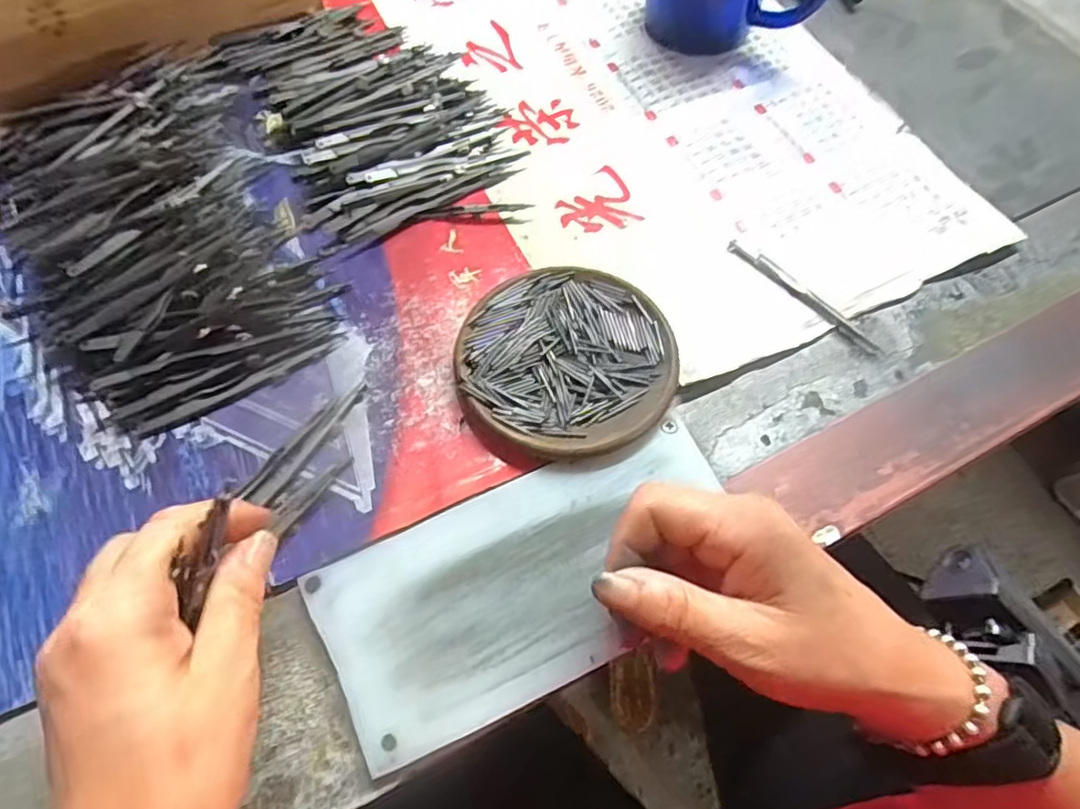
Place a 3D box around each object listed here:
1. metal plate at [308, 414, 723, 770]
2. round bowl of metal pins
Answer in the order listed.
[{"bbox_3d":[-0.001,0.078,0.296,0.194,0.007,0.092,-23,66,-10],"label":"metal plate"},{"bbox_3d":[0.014,-0.025,0.340,0.112,0.015,0.108,0,65,-1],"label":"round bowl of metal pins"}]

